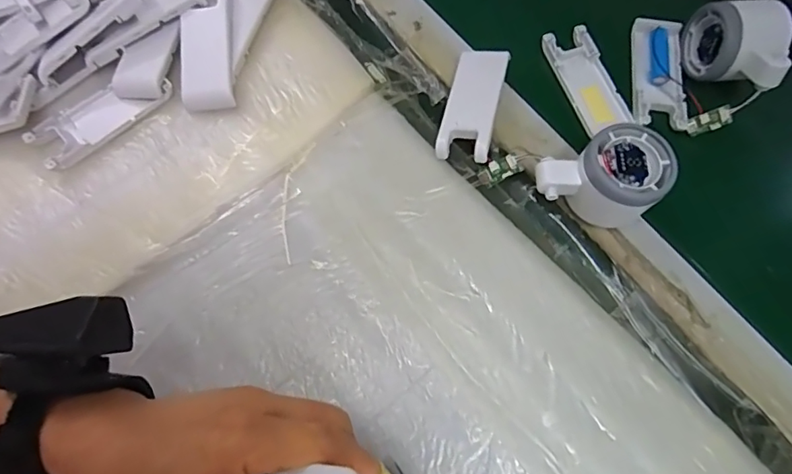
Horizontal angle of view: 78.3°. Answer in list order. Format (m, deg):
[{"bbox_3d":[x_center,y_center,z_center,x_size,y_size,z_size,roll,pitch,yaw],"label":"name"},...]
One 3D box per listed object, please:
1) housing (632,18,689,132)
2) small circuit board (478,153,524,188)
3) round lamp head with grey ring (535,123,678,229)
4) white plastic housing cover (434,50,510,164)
[{"bbox_3d":[0.220,-0.138,0.405,0.041,0.015,0.103,10,71,2],"label":"housing"},{"bbox_3d":[0.077,-0.049,0.362,0.031,0.004,0.016,-28,93,22],"label":"small circuit board"},{"bbox_3d":[0.143,-0.037,0.341,0.082,0.049,0.056,-21,73,-8],"label":"round lamp head with grey ring"},{"bbox_3d":[0.059,-0.104,0.375,0.039,0.013,0.098,8,68,21],"label":"white plastic housing cover"}]

